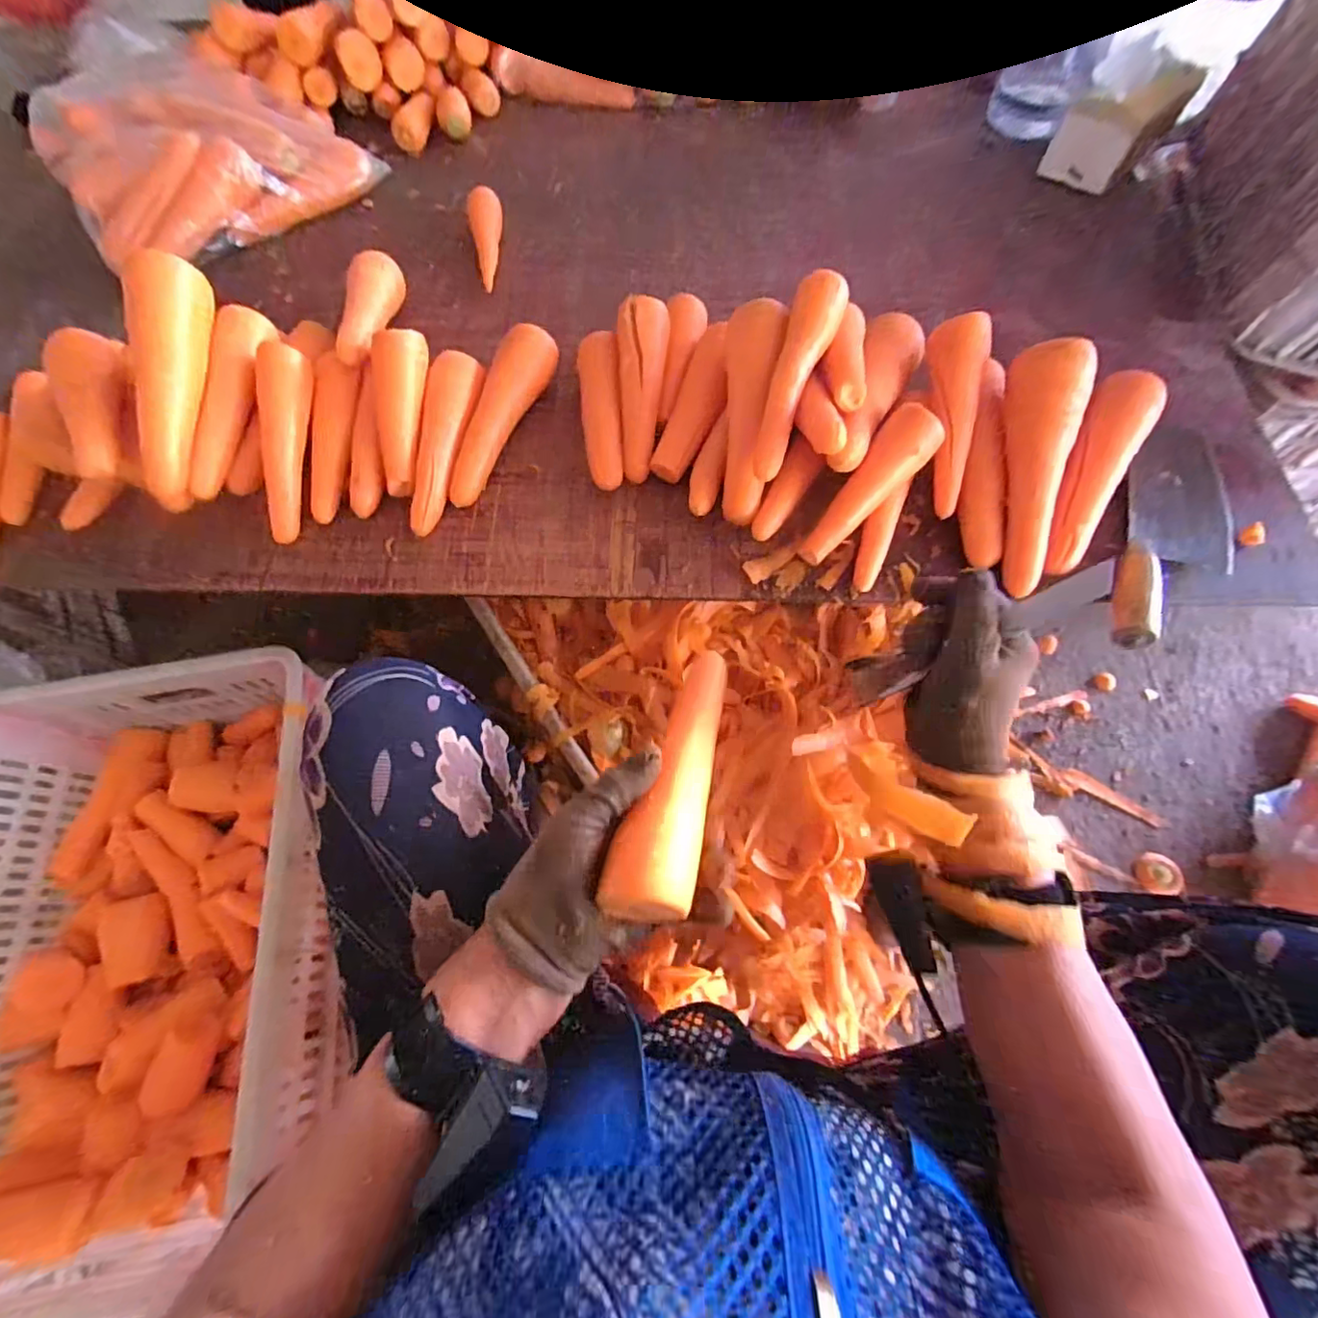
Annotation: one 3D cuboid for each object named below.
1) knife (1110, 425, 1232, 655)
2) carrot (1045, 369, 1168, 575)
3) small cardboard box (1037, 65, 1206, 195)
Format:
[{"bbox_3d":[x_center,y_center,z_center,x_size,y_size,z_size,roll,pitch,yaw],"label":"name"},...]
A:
[{"bbox_3d":[0.457,-0.109,0.493,0.093,0.031,0.247,21,70,11],"label":"knife"},{"bbox_3d":[0.389,-0.166,0.502,0.053,0.051,0.209,28,72,13],"label":"carrot"},{"bbox_3d":[0.548,-0.641,0.678,0.123,0.098,0.093,-42,72,-13],"label":"small cardboard box"}]

